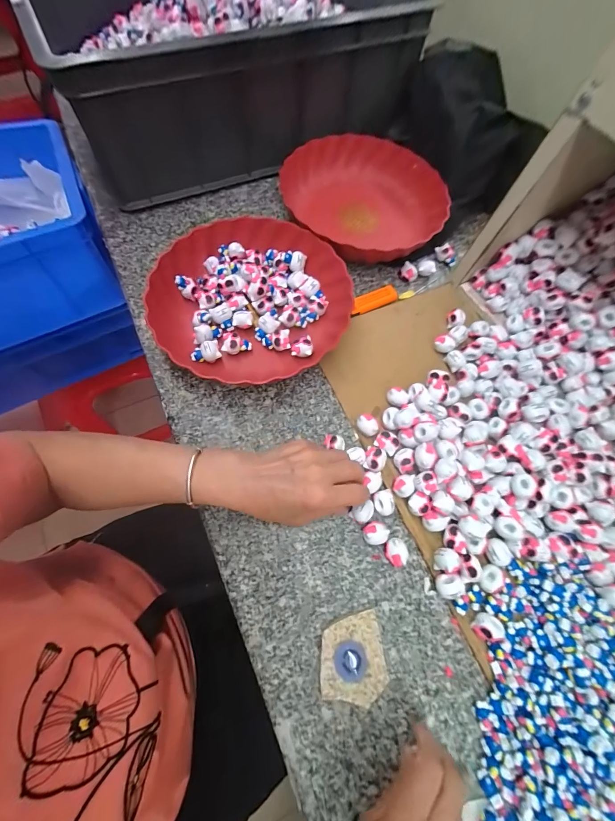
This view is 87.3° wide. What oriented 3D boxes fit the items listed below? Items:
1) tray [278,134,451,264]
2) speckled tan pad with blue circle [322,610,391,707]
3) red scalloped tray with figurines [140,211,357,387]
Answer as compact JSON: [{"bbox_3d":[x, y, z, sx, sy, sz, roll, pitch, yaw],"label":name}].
[{"bbox_3d":[0.087,-0.306,0.488,0.218,0.081,0.230,-14,71,-9],"label":"tray"},{"bbox_3d":[0.041,0.231,0.299,0.060,0.010,0.068,-7,70,-7],"label":"speckled tan pad with blue circle"},{"bbox_3d":[-0.076,-0.146,0.410,0.246,0.040,0.216,-16,71,-10],"label":"red scalloped tray with figurines"}]

